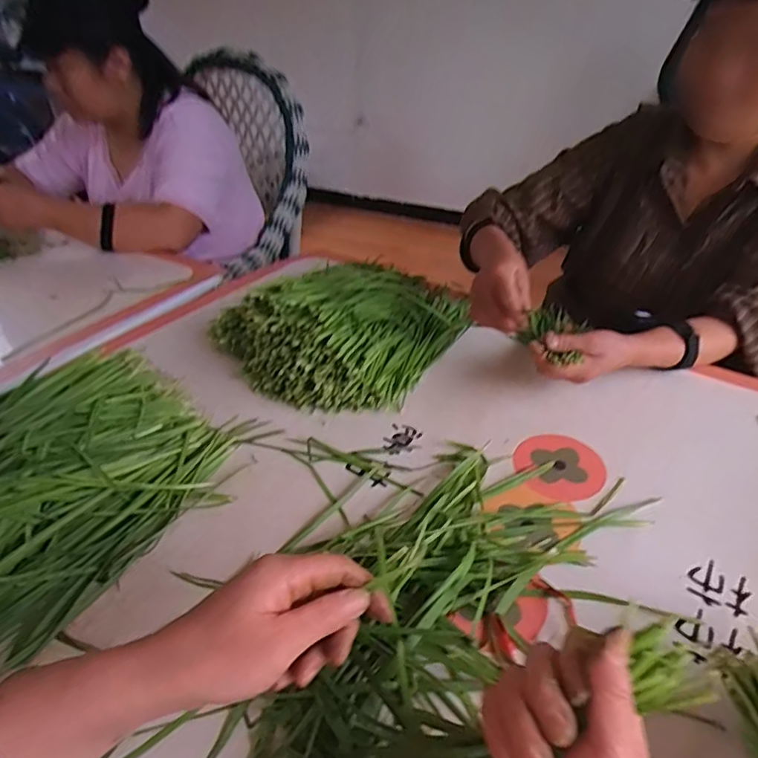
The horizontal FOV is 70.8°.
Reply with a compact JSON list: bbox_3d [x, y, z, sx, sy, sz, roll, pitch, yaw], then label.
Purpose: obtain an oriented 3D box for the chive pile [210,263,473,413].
[{"bbox_3d":[-0.026,-0.107,0.742,0.246,0.109,0.355,21,43,24],"label":"chive pile"}]

